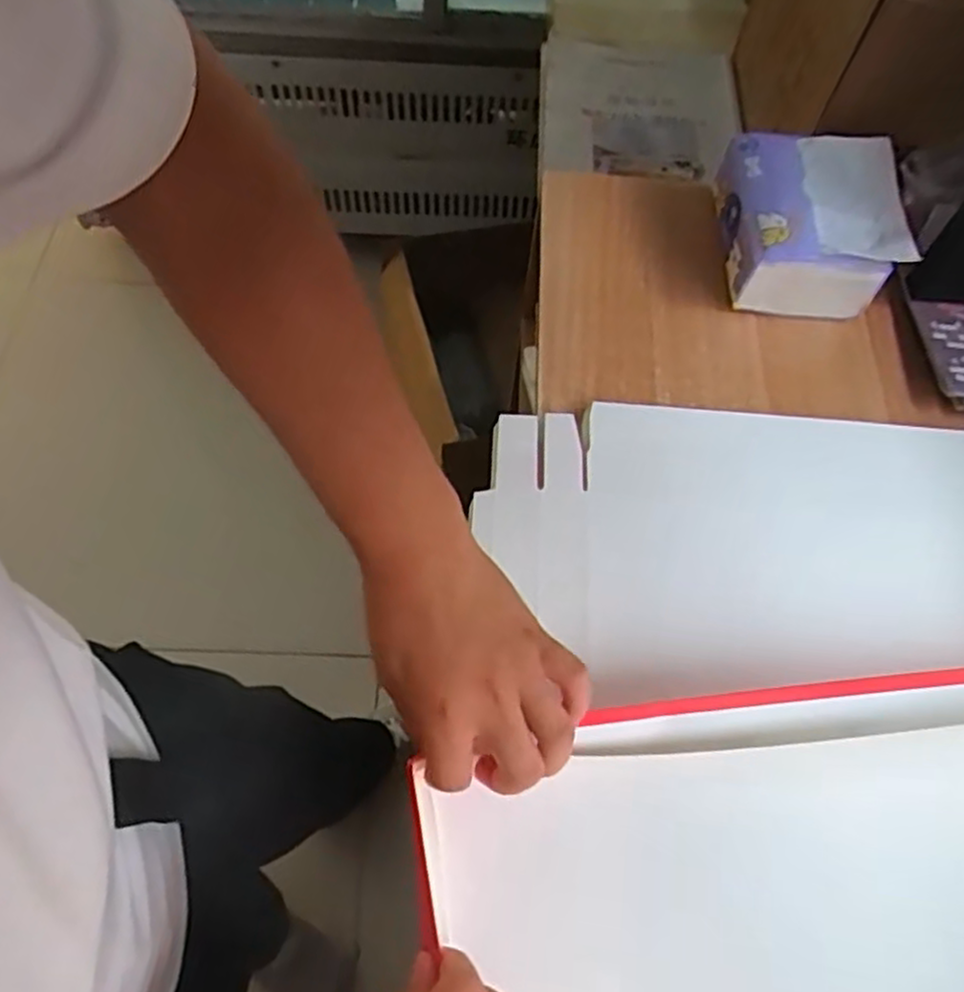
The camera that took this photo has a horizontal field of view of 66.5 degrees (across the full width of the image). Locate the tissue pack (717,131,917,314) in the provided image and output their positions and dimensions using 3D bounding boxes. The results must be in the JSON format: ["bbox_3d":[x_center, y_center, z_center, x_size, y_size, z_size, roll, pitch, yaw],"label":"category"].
[{"bbox_3d":[0.245,-0.208,0.558,0.116,0.065,0.126,3,62,2],"label":"tissue pack"}]

